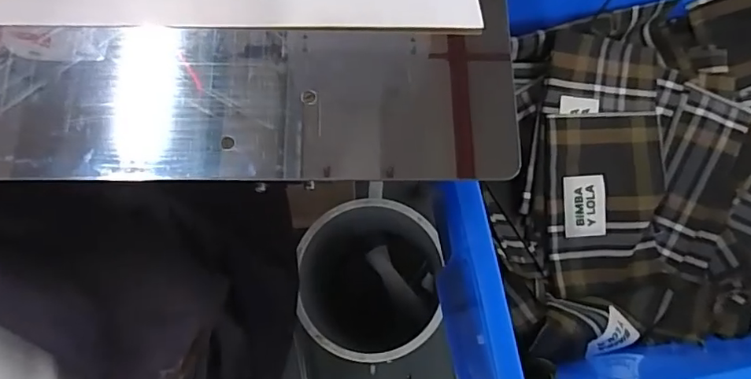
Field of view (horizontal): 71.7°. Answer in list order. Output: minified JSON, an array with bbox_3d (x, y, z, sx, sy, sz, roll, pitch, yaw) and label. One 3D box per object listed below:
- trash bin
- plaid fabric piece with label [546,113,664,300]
[{"bbox_3d":[0.000,0.171,0.941,0.228,0.242,0.256,11,75,1],"label":"trash bin"},{"bbox_3d":[0.228,0.016,0.516,0.118,0.018,0.178,-3,92,-5],"label":"plaid fabric piece with label"}]

